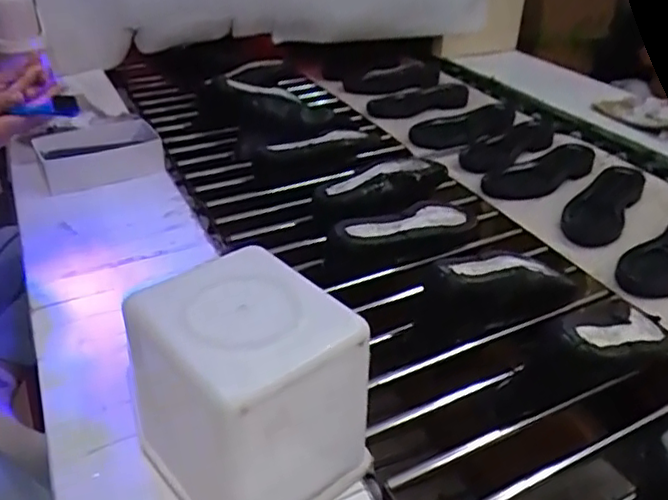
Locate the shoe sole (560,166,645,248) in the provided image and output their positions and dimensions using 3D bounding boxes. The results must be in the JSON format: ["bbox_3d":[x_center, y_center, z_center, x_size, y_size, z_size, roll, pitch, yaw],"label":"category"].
[{"bbox_3d":[0.421,-0.074,0.967,0.084,0.027,0.230,21,37,29],"label":"shoe sole"}]

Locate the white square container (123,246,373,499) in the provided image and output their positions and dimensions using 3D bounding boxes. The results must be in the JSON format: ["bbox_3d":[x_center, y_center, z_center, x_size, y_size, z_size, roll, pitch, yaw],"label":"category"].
[{"bbox_3d":[-0.070,0.114,0.480,0.149,0.171,0.127,28,41,36],"label":"white square container"}]

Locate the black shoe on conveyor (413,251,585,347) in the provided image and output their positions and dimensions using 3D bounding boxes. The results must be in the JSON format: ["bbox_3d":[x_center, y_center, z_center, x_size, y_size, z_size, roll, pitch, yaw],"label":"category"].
[{"bbox_3d":[0.204,0.036,0.750,0.237,0.084,0.079,-12,35,-20],"label":"black shoe on conveyor"}]

